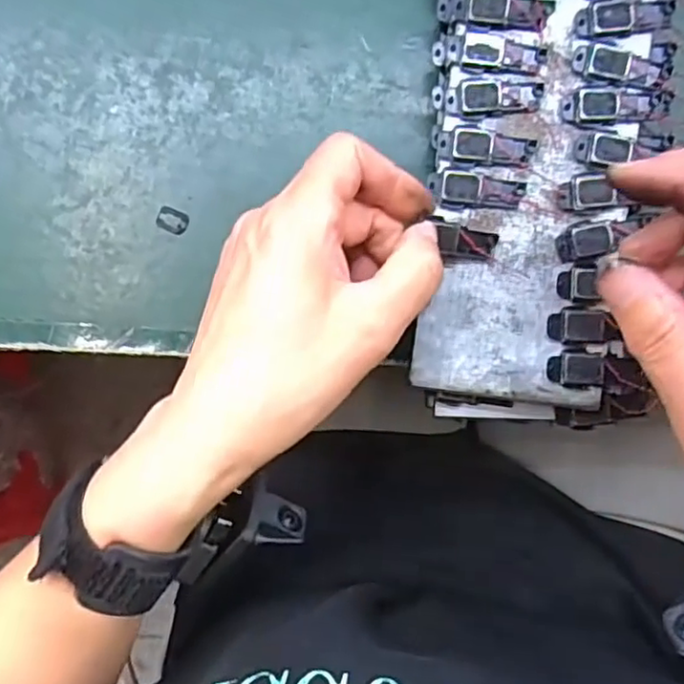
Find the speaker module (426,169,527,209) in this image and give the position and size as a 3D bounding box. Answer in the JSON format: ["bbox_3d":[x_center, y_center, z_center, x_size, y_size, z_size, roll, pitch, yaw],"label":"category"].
[{"bbox_3d":[0.056,-0.064,0.277,0.039,0.004,0.015,2,90,1],"label":"speaker module"}]

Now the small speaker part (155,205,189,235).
[{"bbox_3d":[-0.079,-0.057,0.309,0.015,0.004,0.011,20,90,1],"label":"small speaker part"}]

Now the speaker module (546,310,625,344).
[{"bbox_3d":[0.099,-0.006,0.277,0.025,0.005,0.014,0,90,1],"label":"speaker module"}]

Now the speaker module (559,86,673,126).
[{"bbox_3d":[0.115,-0.098,0.274,0.047,0.004,0.014,-1,90,1],"label":"speaker module"}]

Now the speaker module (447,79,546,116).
[{"bbox_3d":[0.063,-0.102,0.275,0.039,0.004,0.014,-1,90,1],"label":"speaker module"}]

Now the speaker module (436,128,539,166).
[{"bbox_3d":[0.060,-0.081,0.276,0.041,0.004,0.013,5,90,1],"label":"speaker module"}]

